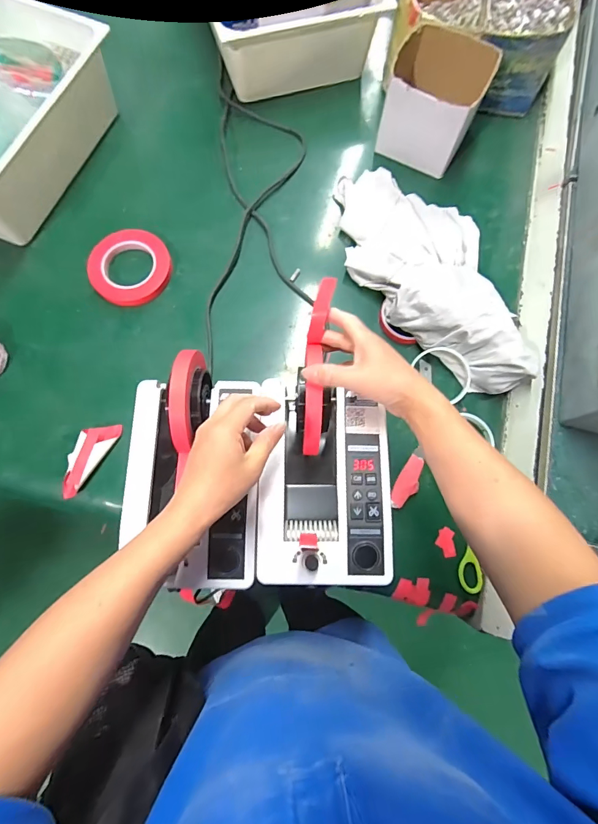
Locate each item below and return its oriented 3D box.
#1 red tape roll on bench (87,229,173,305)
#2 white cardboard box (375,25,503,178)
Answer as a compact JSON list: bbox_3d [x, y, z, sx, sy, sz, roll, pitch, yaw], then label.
[{"bbox_3d":[-0.261,-0.223,0.600,0.120,0.023,0.116,0,77,-1],"label":"red tape roll on bench"},{"bbox_3d":[0.211,-0.487,0.612,0.142,0.109,0.147,22,77,4],"label":"white cardboard box"}]

